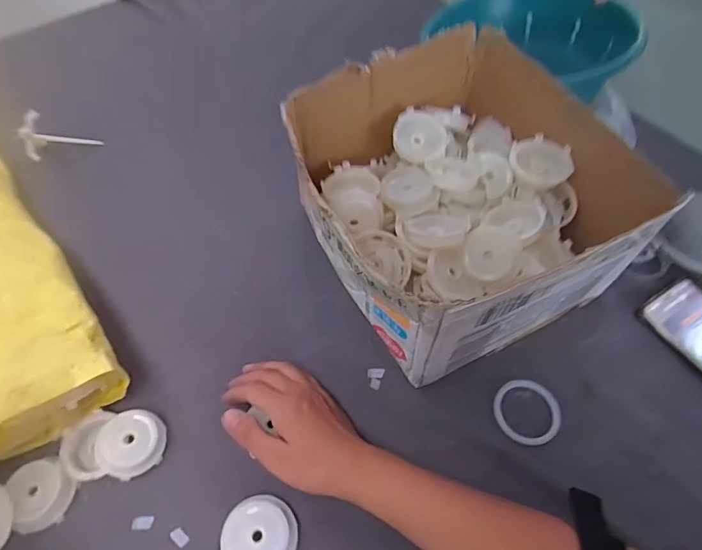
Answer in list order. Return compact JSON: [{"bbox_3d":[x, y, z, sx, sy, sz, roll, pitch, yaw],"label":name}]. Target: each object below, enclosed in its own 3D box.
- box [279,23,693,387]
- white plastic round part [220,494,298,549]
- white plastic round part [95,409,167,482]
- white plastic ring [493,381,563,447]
[{"bbox_3d":[0.094,-0.069,0.455,0.263,0.156,0.272,-21,59,-13],"label":"box"},{"bbox_3d":[-0.070,0.203,0.361,0.058,0.016,0.054,0,57,0],"label":"white plastic round part"},{"bbox_3d":[-0.183,0.141,0.388,0.053,0.011,0.051,-20,84,-32],"label":"white plastic round part"},{"bbox_3d":[0.160,0.124,0.421,0.056,0.009,0.060,0,57,0],"label":"white plastic ring"}]

